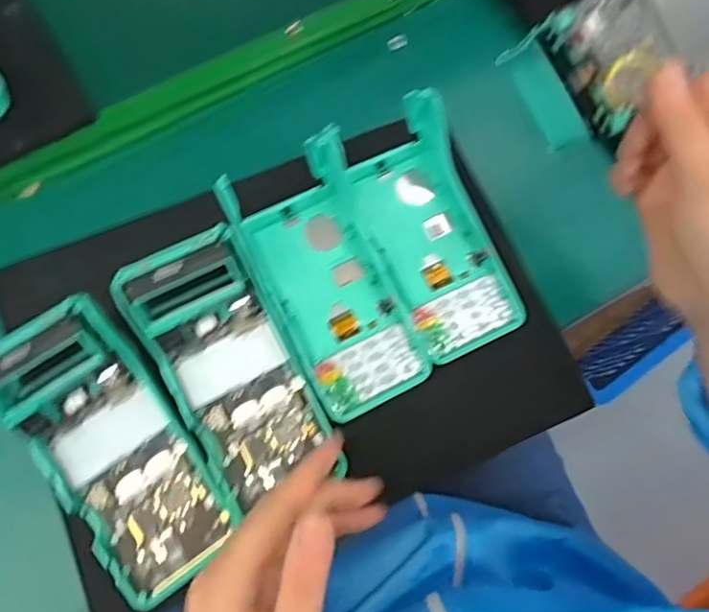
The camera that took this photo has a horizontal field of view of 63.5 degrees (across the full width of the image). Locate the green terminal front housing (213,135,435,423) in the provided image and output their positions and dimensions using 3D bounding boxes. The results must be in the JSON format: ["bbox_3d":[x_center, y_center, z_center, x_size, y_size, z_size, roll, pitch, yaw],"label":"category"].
[{"bbox_3d":[-0.017,-0.017,0.375,0.082,0.044,0.169,-27,78,-8],"label":"green terminal front housing"}]

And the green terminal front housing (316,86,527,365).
[{"bbox_3d":[0.050,-0.054,0.382,0.087,0.056,0.171,-28,78,-9],"label":"green terminal front housing"}]

